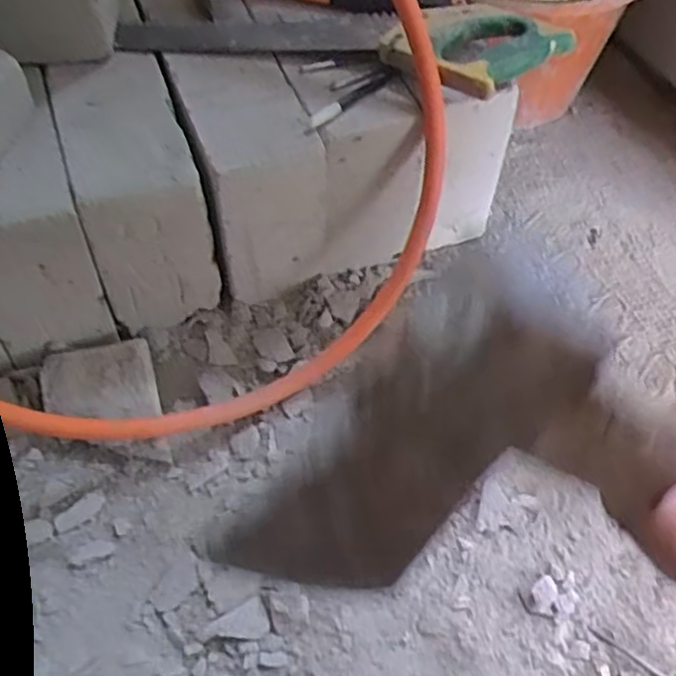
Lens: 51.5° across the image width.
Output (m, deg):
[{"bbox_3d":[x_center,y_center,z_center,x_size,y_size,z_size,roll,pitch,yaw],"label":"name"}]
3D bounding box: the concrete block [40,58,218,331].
[{"bbox_3d":[-0.196,-0.145,0.689,0.105,0.167,0.199,-17,57,-14],"label":"concrete block"}]

